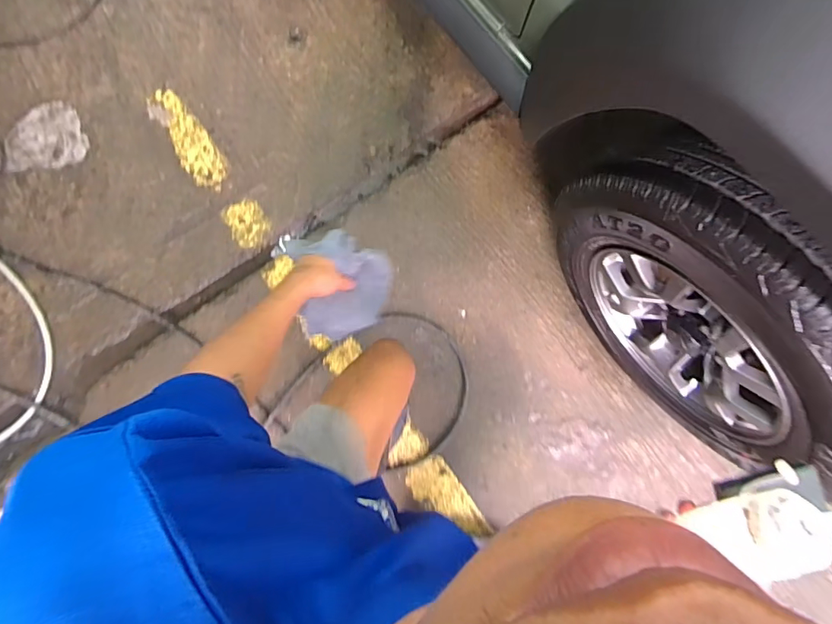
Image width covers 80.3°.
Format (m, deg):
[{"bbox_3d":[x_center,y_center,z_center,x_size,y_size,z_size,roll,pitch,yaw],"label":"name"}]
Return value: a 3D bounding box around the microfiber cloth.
[{"bbox_3d":[-0.099,-0.043,0.725,0.147,0.024,0.155,-21,113,-23],"label":"microfiber cloth"}]

